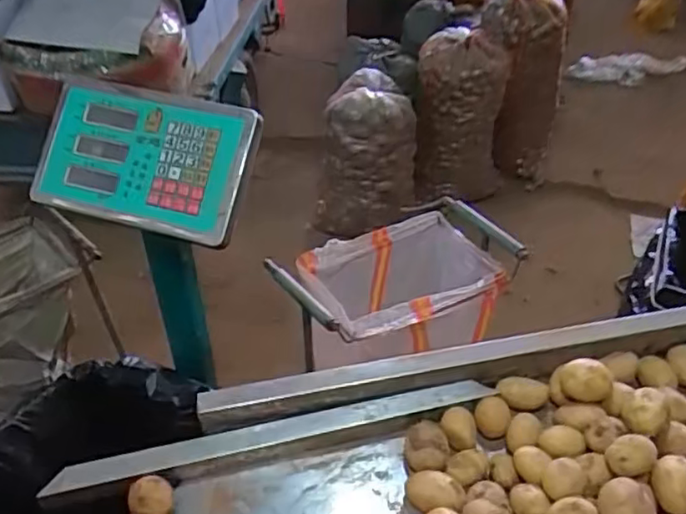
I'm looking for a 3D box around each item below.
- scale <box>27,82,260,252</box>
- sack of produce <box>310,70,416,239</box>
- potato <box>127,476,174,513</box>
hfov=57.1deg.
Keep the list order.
[{"bbox_3d":[-0.218,-0.107,0.681,0.242,0.034,0.148,13,85,15],"label":"scale"},{"bbox_3d":[0.065,-0.302,1.954,0.314,0.450,0.203,5,41,8],"label":"sack of produce"},{"bbox_3d":[-0.171,0.221,0.565,0.038,0.033,0.037,-1,41,1],"label":"potato"}]

